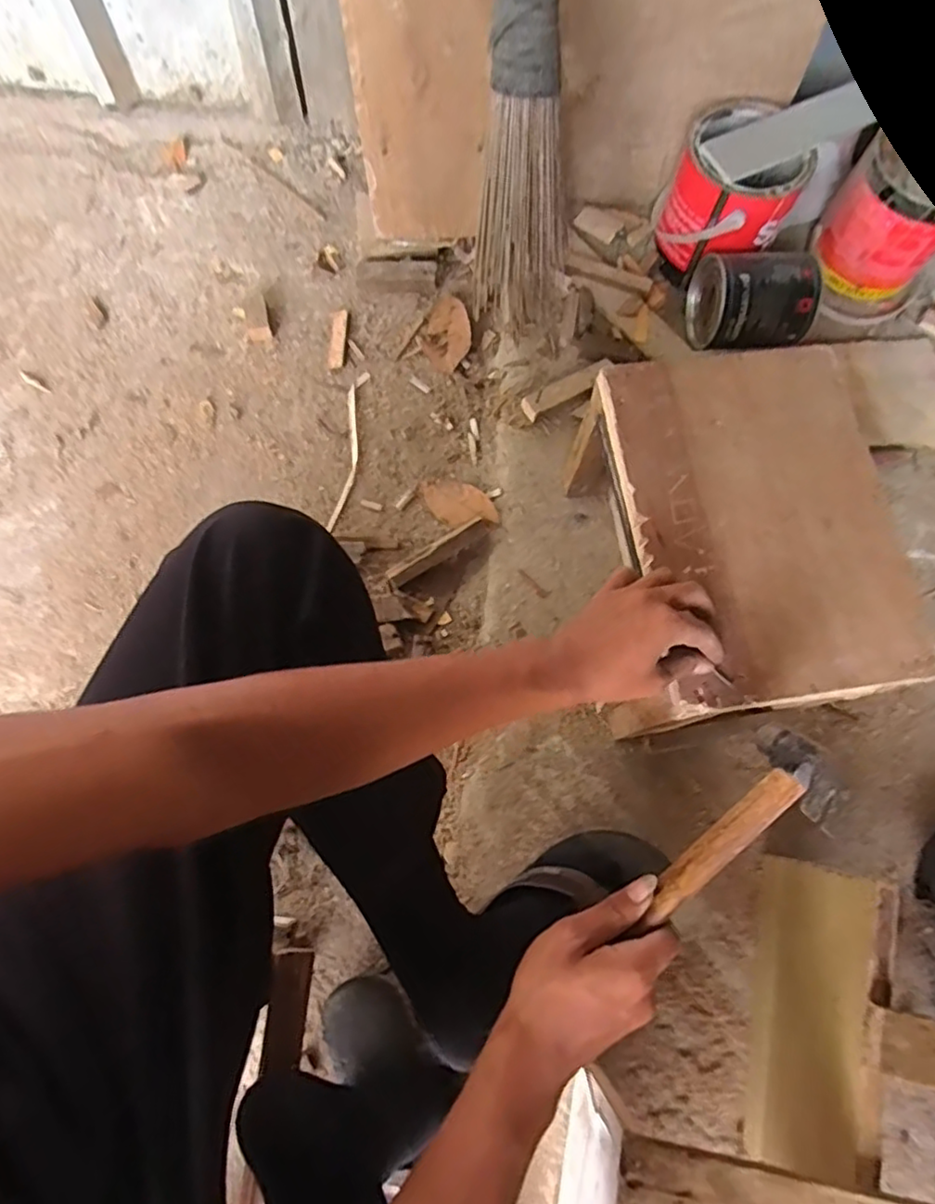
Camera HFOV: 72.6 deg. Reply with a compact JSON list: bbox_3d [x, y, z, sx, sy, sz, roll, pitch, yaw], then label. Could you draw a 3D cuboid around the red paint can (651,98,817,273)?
[{"bbox_3d":[0.326,-0.507,0.816,0.136,0.147,0.162,-30,77,-11],"label":"red paint can"}]

